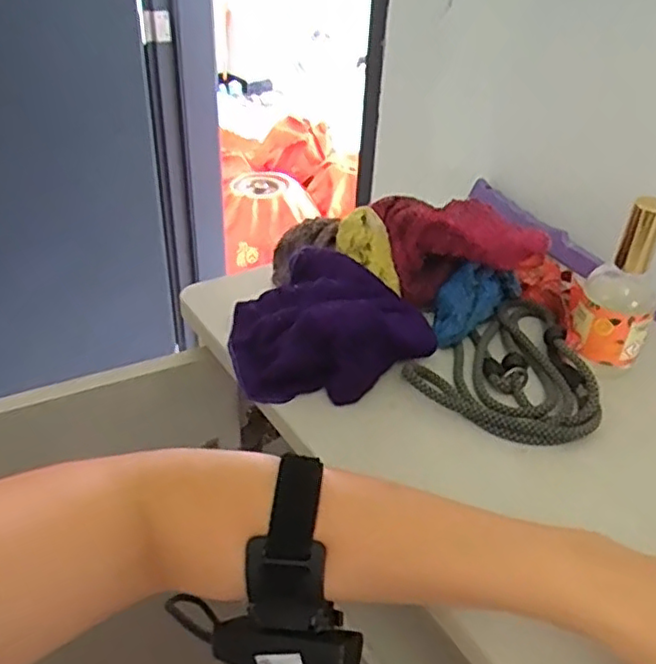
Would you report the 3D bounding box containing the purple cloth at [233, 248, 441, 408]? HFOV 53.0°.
[{"bbox_3d":[-0.002,-0.011,0.477,0.138,0.048,0.132,-15,39,-24],"label":"purple cloth"}]

